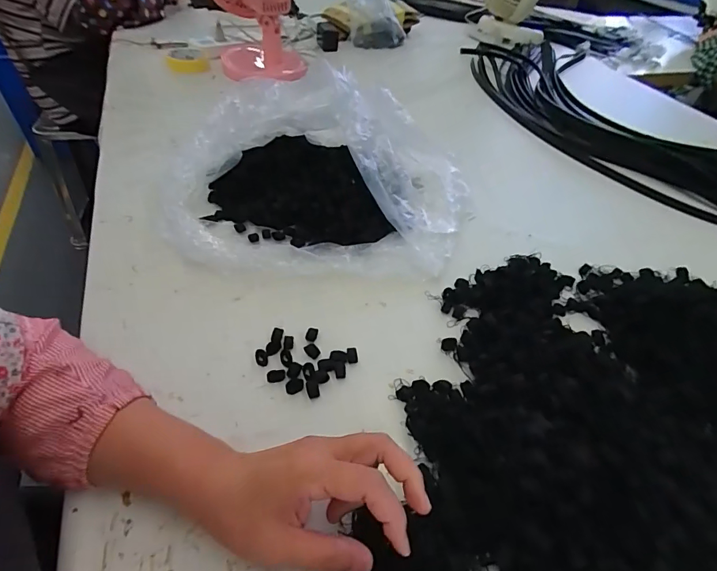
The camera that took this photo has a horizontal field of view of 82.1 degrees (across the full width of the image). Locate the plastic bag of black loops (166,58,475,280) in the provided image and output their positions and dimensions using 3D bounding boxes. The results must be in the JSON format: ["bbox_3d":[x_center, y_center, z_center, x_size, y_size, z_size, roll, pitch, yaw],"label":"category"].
[{"bbox_3d":[-0.039,-0.163,0.550,0.405,0.136,0.298,-2,46,-7],"label":"plastic bag of black loops"}]

